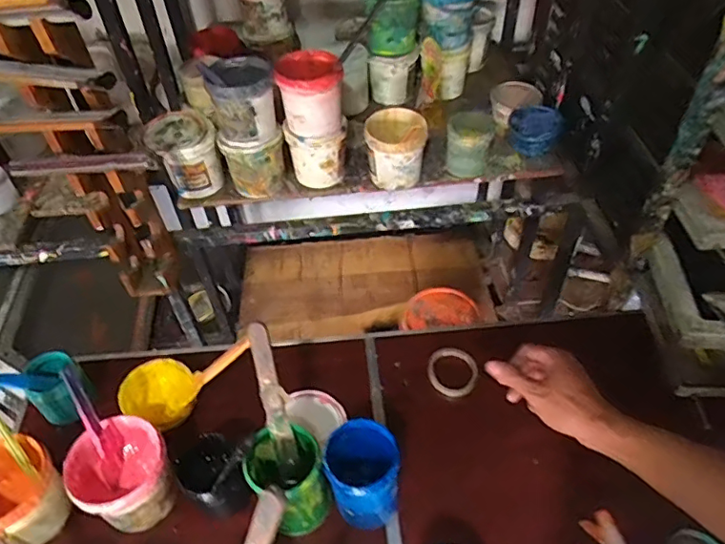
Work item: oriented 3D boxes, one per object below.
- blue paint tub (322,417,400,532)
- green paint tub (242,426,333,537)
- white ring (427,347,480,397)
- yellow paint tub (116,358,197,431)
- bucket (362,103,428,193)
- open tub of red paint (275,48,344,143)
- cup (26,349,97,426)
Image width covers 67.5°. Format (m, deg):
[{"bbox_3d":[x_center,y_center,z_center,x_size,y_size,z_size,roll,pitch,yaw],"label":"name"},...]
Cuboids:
[{"bbox_3d":[0.000,0.281,0.756,0.094,0.156,0.099,-1,48,2],"label":"blue paint tub"},{"bbox_3d":[-0.102,0.286,0.751,0.096,0.132,0.109,-16,49,-12],"label":"green paint tub"},{"bbox_3d":[0.158,0.174,0.948,0.085,0.015,0.091,-1,48,2],"label":"white ring"},{"bbox_3d":[-0.329,0.198,0.880,0.109,0.067,0.110,-1,48,2],"label":"yellow paint tub"},{"bbox_3d":[0.068,-0.258,1.126,0.121,0.133,0.125,1,48,3],"label":"bucket"},{"bbox_3d":[-0.102,-0.346,1.071,0.122,0.135,0.139,-8,48,-5],"label":"open tub of red paint"},{"bbox_3d":[-0.491,0.190,0.881,0.071,0.104,0.083,33,57,28],"label":"cup"}]

